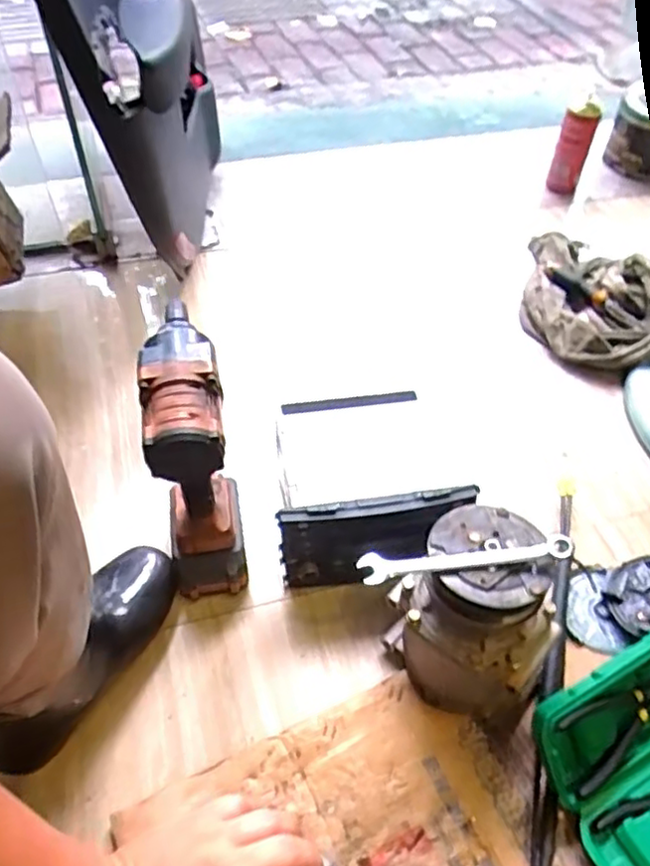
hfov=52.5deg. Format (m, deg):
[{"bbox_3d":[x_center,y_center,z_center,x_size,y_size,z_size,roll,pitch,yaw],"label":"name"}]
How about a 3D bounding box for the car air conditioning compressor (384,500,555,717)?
[{"bbox_3d":[0.138,0.177,0.612,0.119,0.196,0.140,-30,57,-24],"label":"car air conditioning compressor"}]

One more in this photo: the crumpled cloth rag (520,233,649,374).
[{"bbox_3d":[0.438,-0.225,1.047,0.227,0.044,0.319,14,50,10],"label":"crumpled cloth rag"}]

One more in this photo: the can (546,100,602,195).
[{"bbox_3d":[0.497,-0.570,1.319,0.061,0.164,0.065,22,53,16],"label":"can"}]

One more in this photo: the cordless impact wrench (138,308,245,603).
[{"bbox_3d":[-0.133,0.030,0.676,0.071,0.290,0.168,-7,51,-7],"label":"cordless impact wrench"}]

